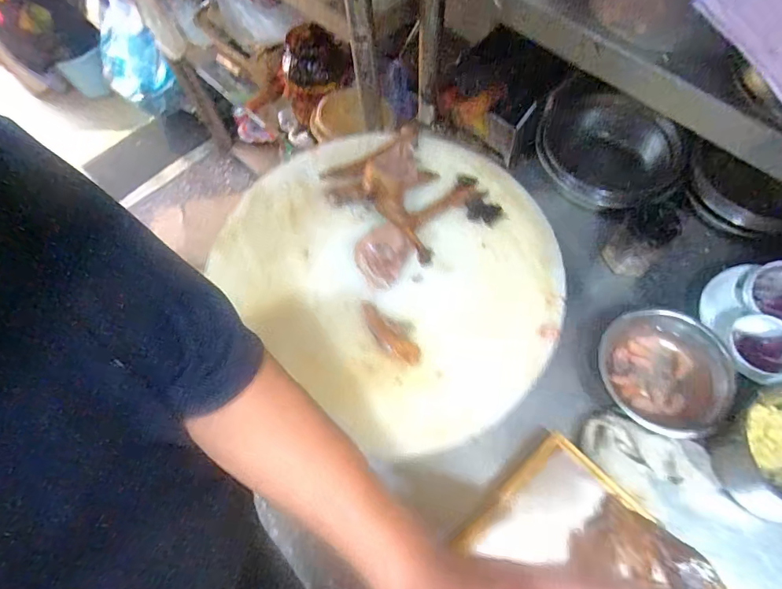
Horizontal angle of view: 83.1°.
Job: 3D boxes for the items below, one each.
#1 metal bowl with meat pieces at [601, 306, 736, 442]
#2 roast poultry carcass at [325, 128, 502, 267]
[{"bbox_3d":[0.355,0.104,0.585,0.145,0.065,0.159,-1,64,2],"label":"metal bowl with meat pieces"},{"bbox_3d":[0.026,-0.143,0.601,0.174,0.046,0.213,-35,67,-13],"label":"roast poultry carcass"}]

